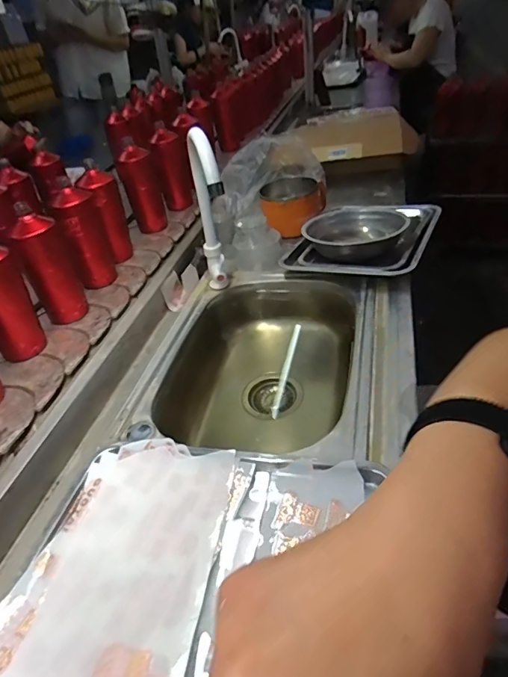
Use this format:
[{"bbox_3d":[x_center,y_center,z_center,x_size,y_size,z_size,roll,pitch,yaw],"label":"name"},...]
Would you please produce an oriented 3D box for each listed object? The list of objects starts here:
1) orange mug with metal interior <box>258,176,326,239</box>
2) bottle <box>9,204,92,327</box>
[{"bbox_3d":[0.087,-0.293,0.998,0.145,0.074,0.133,2,40,8],"label":"orange mug with metal interior"},{"bbox_3d":[-0.355,-0.124,0.779,0.085,0.186,0.061,-21,42,-18],"label":"bottle"}]

